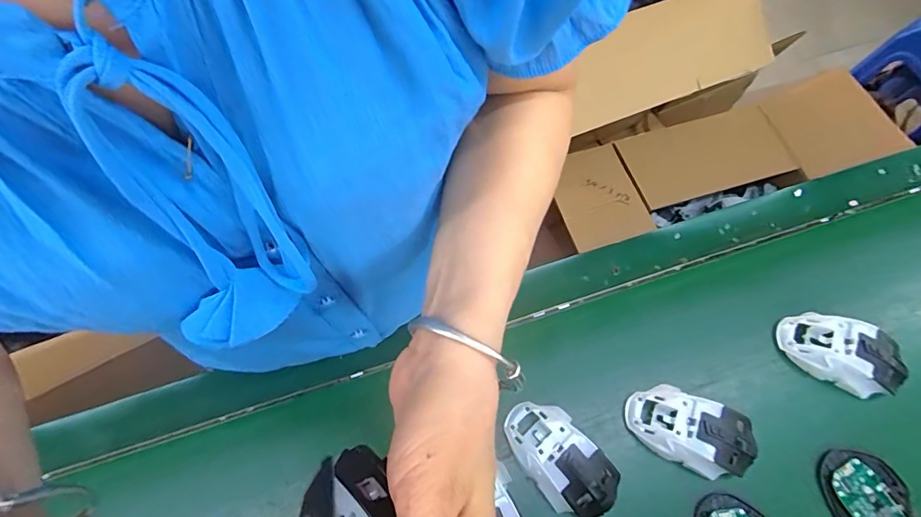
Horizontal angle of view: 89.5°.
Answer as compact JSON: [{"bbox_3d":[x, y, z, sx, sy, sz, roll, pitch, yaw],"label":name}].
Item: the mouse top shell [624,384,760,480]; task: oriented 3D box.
[{"bbox_3d":[0.218,0.163,0.440,0.113,0.038,0.062,20,67,10],"label":"mouse top shell"}]

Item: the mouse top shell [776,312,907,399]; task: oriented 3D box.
[{"bbox_3d":[0.383,0.095,0.465,0.109,0.041,0.060,24,68,12],"label":"mouse top shell"}]

